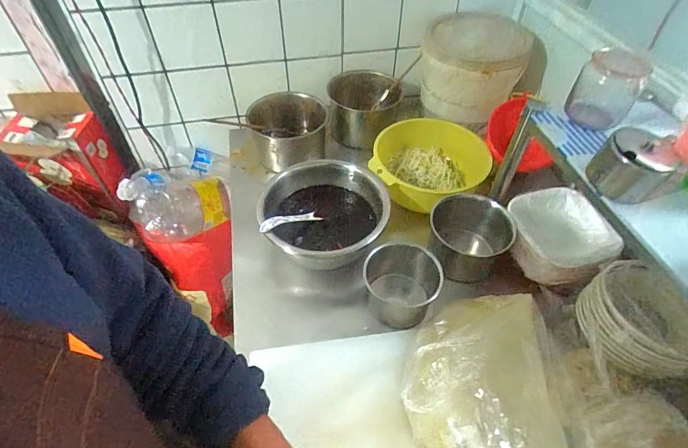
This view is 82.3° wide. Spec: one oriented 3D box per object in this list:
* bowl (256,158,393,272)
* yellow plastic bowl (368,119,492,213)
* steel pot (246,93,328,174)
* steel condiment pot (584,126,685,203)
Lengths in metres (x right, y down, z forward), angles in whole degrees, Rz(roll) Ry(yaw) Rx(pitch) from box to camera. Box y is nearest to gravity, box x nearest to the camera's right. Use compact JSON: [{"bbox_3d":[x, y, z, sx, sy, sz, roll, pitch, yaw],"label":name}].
[{"bbox_3d":[-0.038,-0.018,0.822,0.248,0.100,0.246,1,49,-1],"label":"bowl"},{"bbox_3d":[0.206,-0.135,0.950,0.259,0.101,0.252,1,49,-1],"label":"yellow plastic bowl"},{"bbox_3d":[-0.140,-0.253,1.046,0.200,0.120,0.184,1,49,-1],"label":"steel pot"},{"bbox_3d":[0.383,-0.077,0.527,0.086,0.079,0.067,18,51,14],"label":"steel condiment pot"}]

